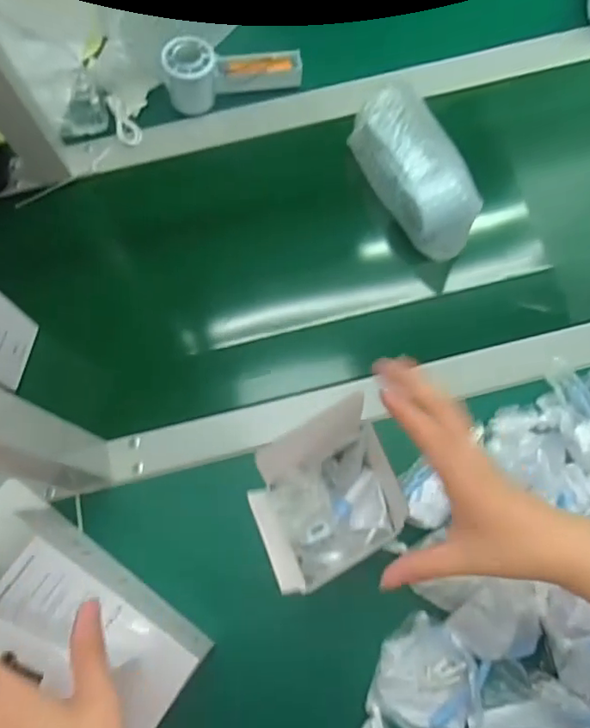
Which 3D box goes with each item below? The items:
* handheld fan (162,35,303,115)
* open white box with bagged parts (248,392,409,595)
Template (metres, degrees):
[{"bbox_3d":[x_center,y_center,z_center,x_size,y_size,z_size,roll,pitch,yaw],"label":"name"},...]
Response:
[{"bbox_3d":[-0.069,-0.329,0.639,0.147,0.062,0.049,-12,75,-1],"label":"handheld fan"},{"bbox_3d":[0.021,0.085,0.366,0.092,0.049,0.088,-26,75,-5],"label":"open white box with bagged parts"}]

